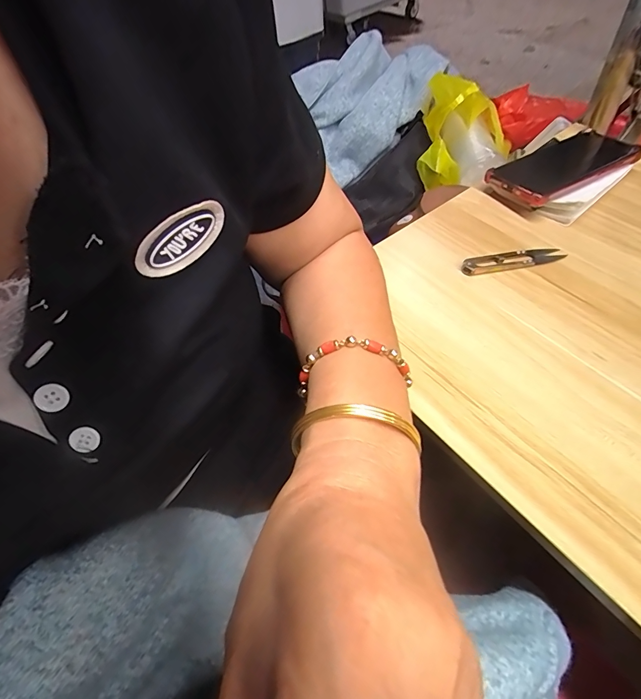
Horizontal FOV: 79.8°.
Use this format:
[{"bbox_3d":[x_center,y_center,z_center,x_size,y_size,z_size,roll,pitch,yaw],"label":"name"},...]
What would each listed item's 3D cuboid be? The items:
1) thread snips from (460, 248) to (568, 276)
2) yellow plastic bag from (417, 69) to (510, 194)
[{"bbox_3d":[0.193,-0.090,0.384,0.103,0.009,0.023,-8,55,-2],"label":"thread snips"},{"bbox_3d":[0.228,-0.332,0.584,0.140,0.124,0.176,8,57,11],"label":"yellow plastic bag"}]

